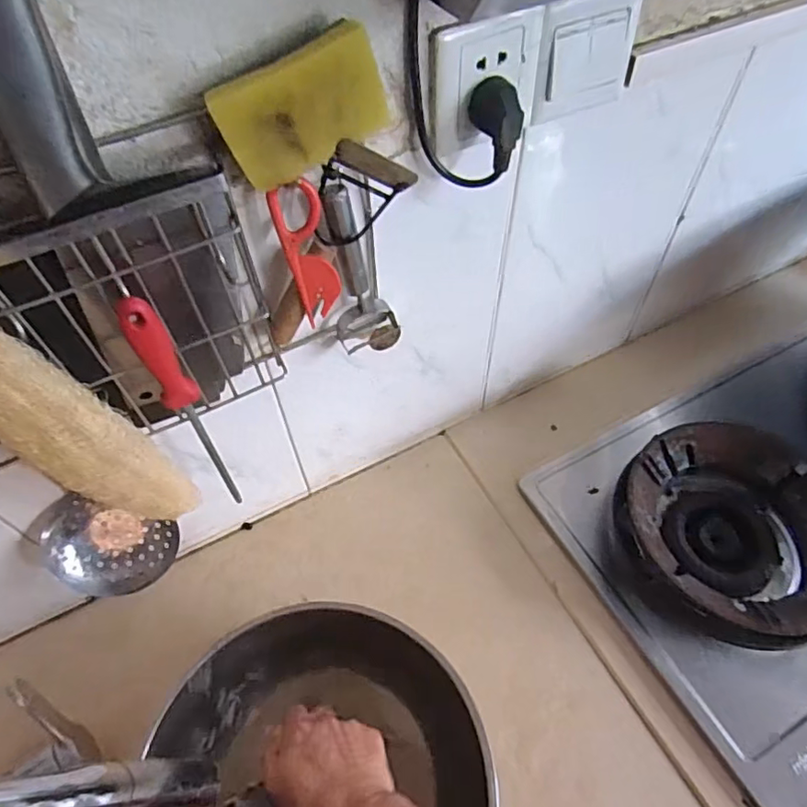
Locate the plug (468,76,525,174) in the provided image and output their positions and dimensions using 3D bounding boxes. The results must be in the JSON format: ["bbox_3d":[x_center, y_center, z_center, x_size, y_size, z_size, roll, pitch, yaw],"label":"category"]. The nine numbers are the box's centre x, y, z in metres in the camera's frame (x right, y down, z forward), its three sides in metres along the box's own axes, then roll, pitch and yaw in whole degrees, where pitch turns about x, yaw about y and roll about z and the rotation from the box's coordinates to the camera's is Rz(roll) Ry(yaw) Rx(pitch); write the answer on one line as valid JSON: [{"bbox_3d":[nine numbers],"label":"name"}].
[{"bbox_3d":[0.065,-0.197,0.411,0.028,0.054,0.031,-16,56,-10],"label":"plug"}]

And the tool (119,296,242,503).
[{"bbox_3d":[-0.157,0.011,0.434,0.022,0.236,0.019,-24,57,-15],"label":"tool"}]

